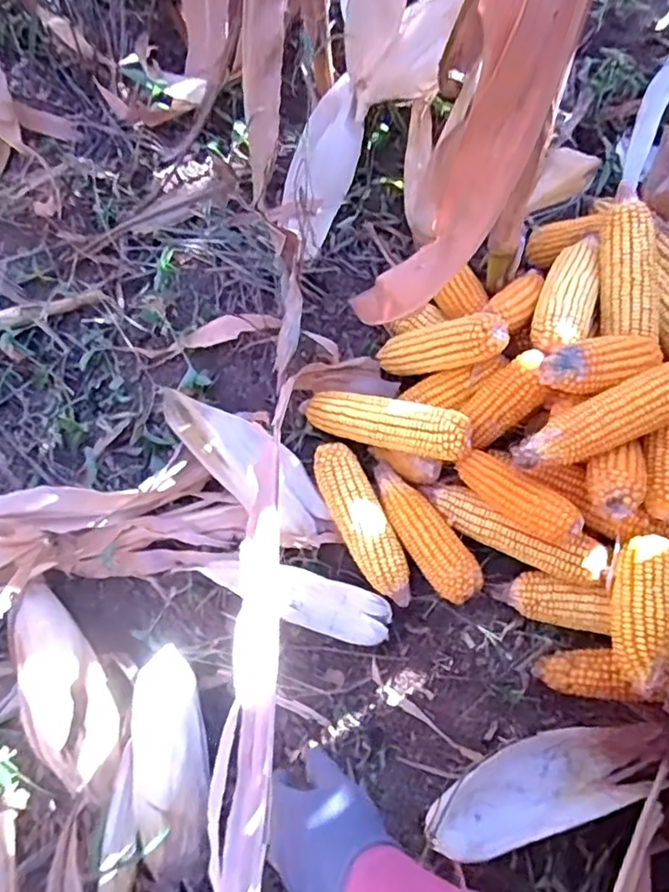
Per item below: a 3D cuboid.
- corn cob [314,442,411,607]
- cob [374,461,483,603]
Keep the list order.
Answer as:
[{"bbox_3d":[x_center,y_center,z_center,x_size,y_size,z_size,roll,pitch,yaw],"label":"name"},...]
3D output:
[{"bbox_3d":[0.029,0.079,0.618,0.051,0.048,0.170,-22,72,-7],"label":"corn cob"},{"bbox_3d":[0.089,0.085,0.615,0.048,0.052,0.159,-31,73,-9],"label":"cob"}]

